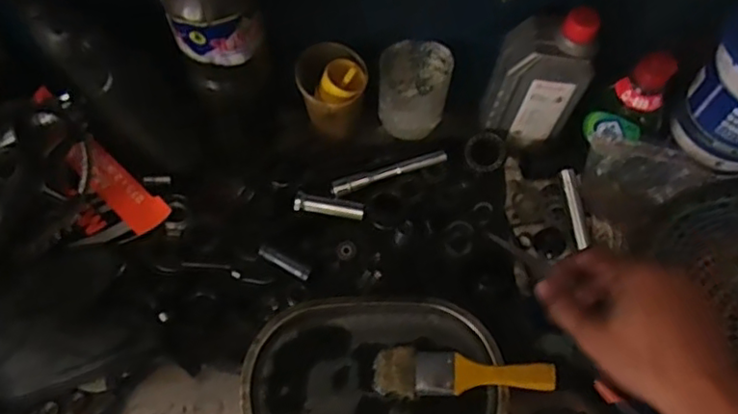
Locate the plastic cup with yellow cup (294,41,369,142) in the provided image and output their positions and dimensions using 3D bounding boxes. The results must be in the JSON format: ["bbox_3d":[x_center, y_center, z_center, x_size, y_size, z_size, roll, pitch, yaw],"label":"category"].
[{"bbox_3d":[-0.037,-0.114,0.637,0.066,0.090,0.065,1,60,-2],"label":"plastic cup with yellow cup"}]

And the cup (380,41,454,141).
[{"bbox_3d":[0.045,-0.120,0.662,0.071,0.087,0.061,6,60,0],"label":"cup"}]

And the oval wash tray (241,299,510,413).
[{"bbox_3d":[0.006,0.152,0.542,0.214,0.027,0.148,0,60,-3],"label":"oval wash tray"}]

